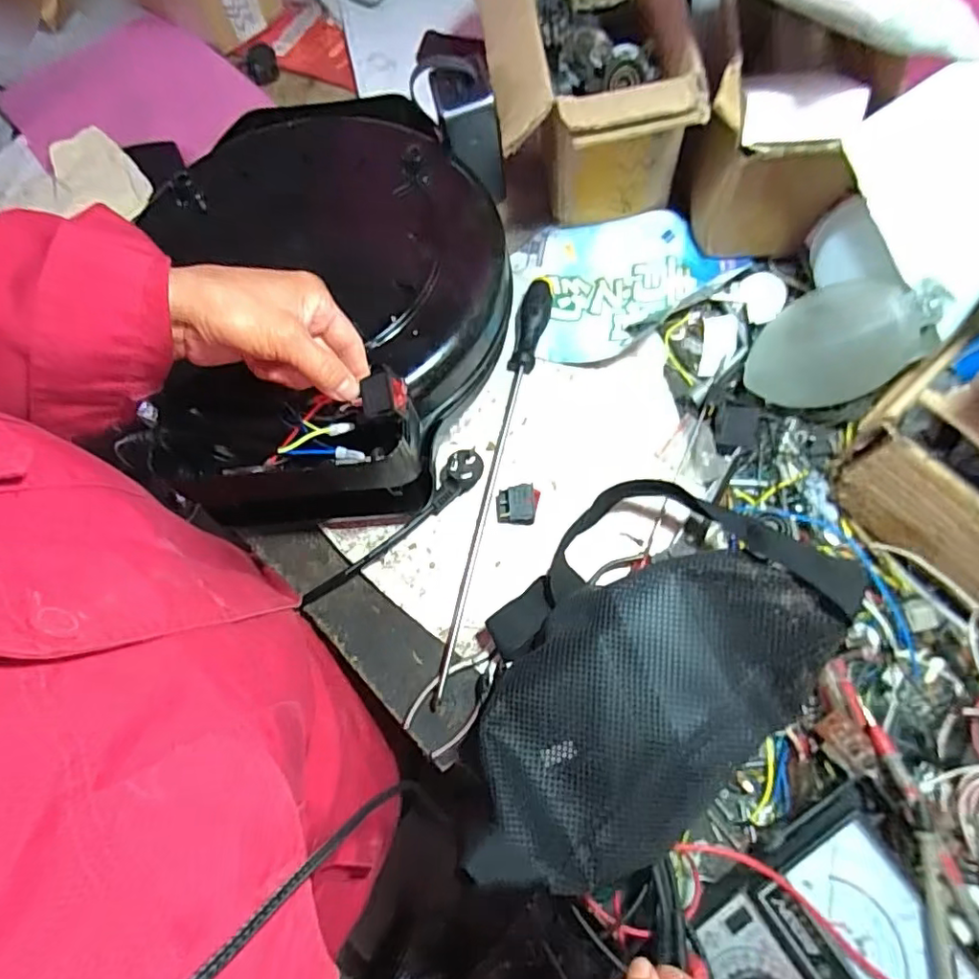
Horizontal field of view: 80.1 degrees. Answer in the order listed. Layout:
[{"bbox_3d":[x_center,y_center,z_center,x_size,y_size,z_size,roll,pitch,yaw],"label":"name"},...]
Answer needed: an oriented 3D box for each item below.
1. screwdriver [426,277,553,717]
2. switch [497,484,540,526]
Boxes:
[{"bbox_3d":[0.001,-0.012,0.507,0.026,0.026,0.387,13,73,6],"label":"screwdriver"},{"bbox_3d":[0.024,0.013,0.492,0.034,0.026,0.028,5,73,3],"label":"switch"}]

